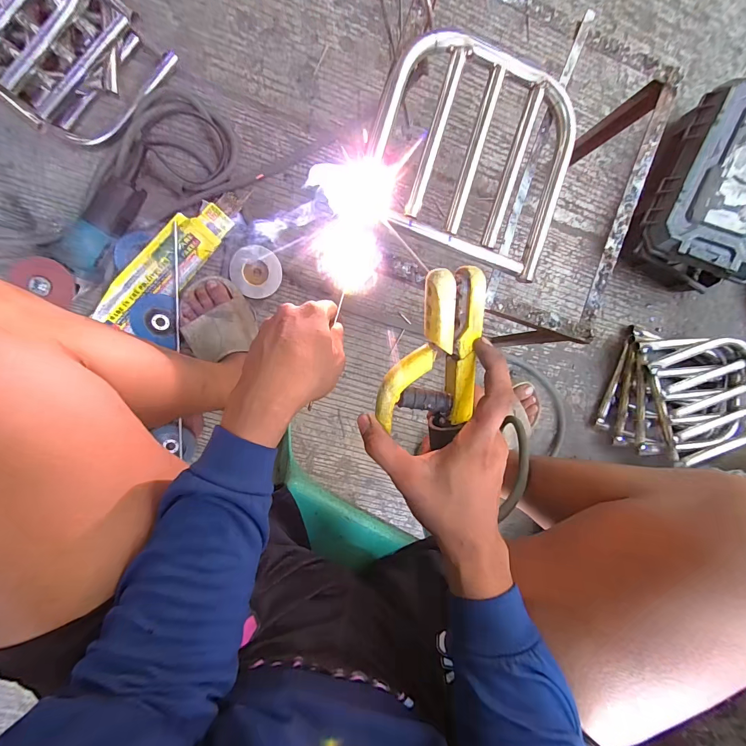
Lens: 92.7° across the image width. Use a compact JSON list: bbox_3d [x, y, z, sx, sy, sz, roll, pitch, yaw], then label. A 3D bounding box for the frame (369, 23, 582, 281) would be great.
[{"bbox_3d":[0.126,-0.272,0.433,0.242,0.019,0.245,17,92,-8],"label":"frame"}]

